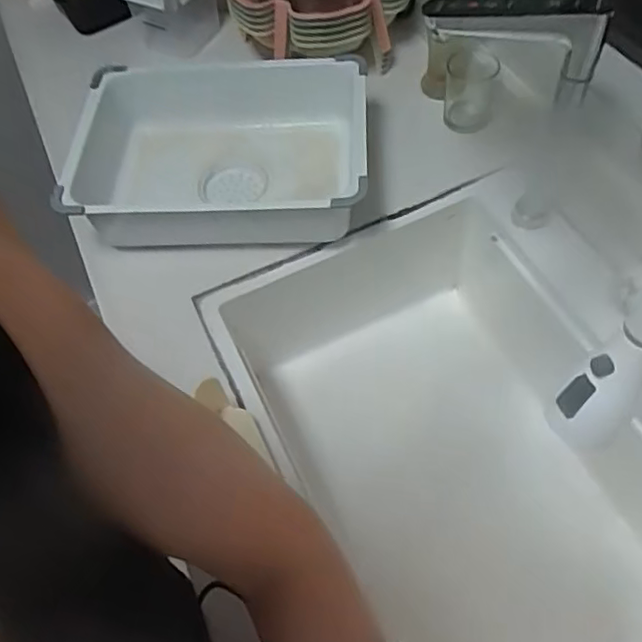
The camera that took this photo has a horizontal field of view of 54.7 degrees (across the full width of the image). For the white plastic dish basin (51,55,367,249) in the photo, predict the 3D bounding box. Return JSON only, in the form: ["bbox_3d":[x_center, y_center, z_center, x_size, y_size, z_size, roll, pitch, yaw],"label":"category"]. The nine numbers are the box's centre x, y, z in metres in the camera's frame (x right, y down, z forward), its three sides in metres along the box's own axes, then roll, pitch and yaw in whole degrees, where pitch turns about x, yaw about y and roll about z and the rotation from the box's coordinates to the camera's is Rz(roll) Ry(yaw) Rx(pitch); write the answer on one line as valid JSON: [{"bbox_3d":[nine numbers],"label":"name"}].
[{"bbox_3d":[-0.120,-0.193,0.770,0.337,0.117,0.253,-1,58,4],"label":"white plastic dish basin"}]

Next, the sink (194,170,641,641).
[{"bbox_3d":[0.202,0.155,0.712,0.405,0.239,0.607,-28,60,-12],"label":"sink"}]

